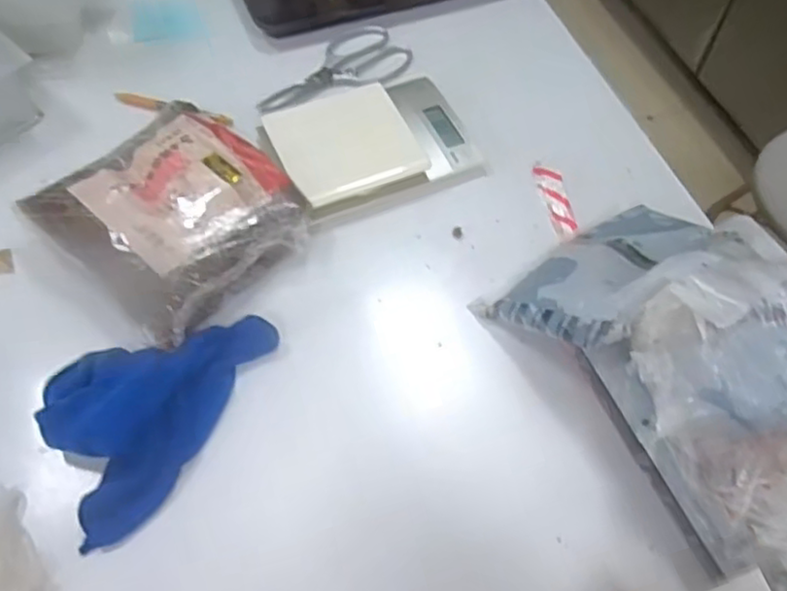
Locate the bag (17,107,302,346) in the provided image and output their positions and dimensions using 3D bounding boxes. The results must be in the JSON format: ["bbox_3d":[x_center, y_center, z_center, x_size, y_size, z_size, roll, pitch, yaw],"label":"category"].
[{"bbox_3d":[-0.202,-0.080,0.647,0.204,0.053,0.196,39,64,20],"label":"bag"}]

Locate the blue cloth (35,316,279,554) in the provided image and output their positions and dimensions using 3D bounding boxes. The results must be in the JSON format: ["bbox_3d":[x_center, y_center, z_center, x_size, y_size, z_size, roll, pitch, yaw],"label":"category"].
[{"bbox_3d":[-0.178,0.091,0.564,0.187,0.022,0.147,-23,61,-16],"label":"blue cloth"}]

